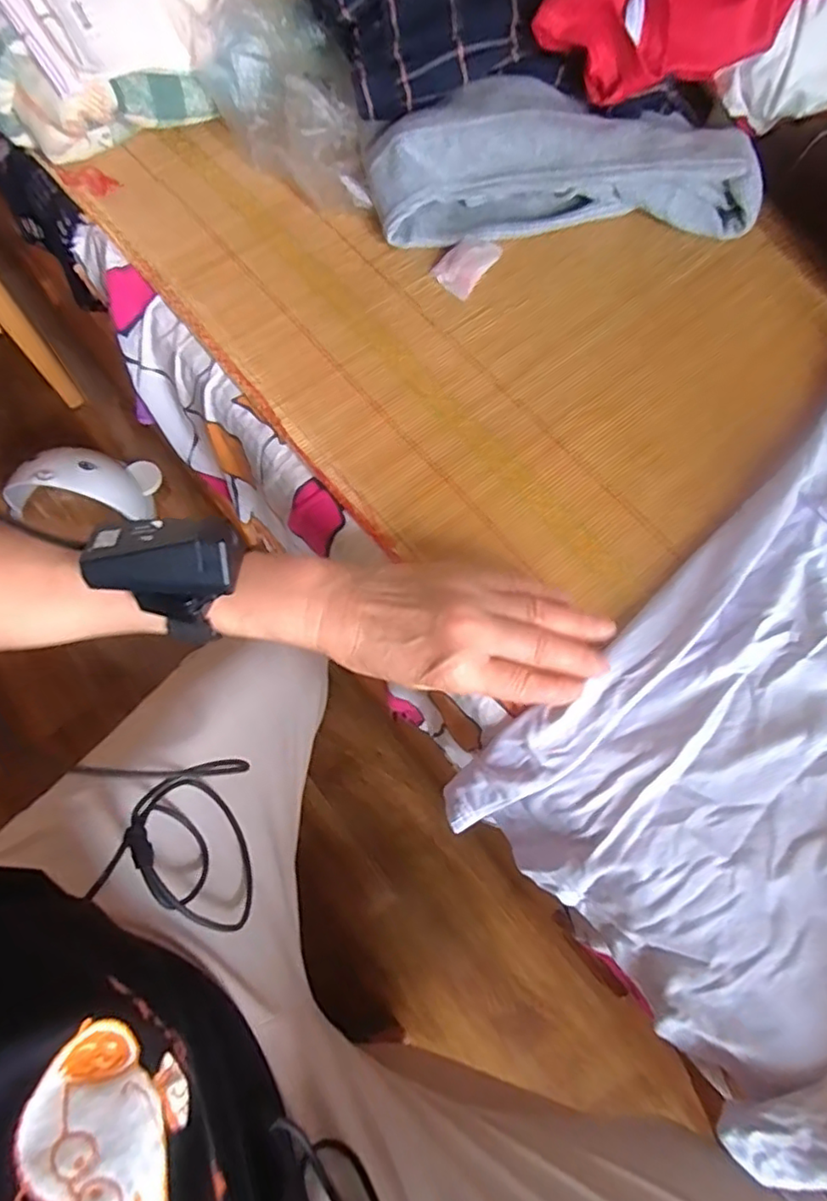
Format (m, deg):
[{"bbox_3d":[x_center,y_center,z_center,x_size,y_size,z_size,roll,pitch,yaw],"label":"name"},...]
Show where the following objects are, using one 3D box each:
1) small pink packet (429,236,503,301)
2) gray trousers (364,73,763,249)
[{"bbox_3d":[0.041,-0.264,0.487,0.037,0.008,0.054,36,74,13],"label":"small pink packet"},{"bbox_3d":[0.119,-0.345,0.487,0.304,0.061,0.104,-2,70,0],"label":"gray trousers"}]

